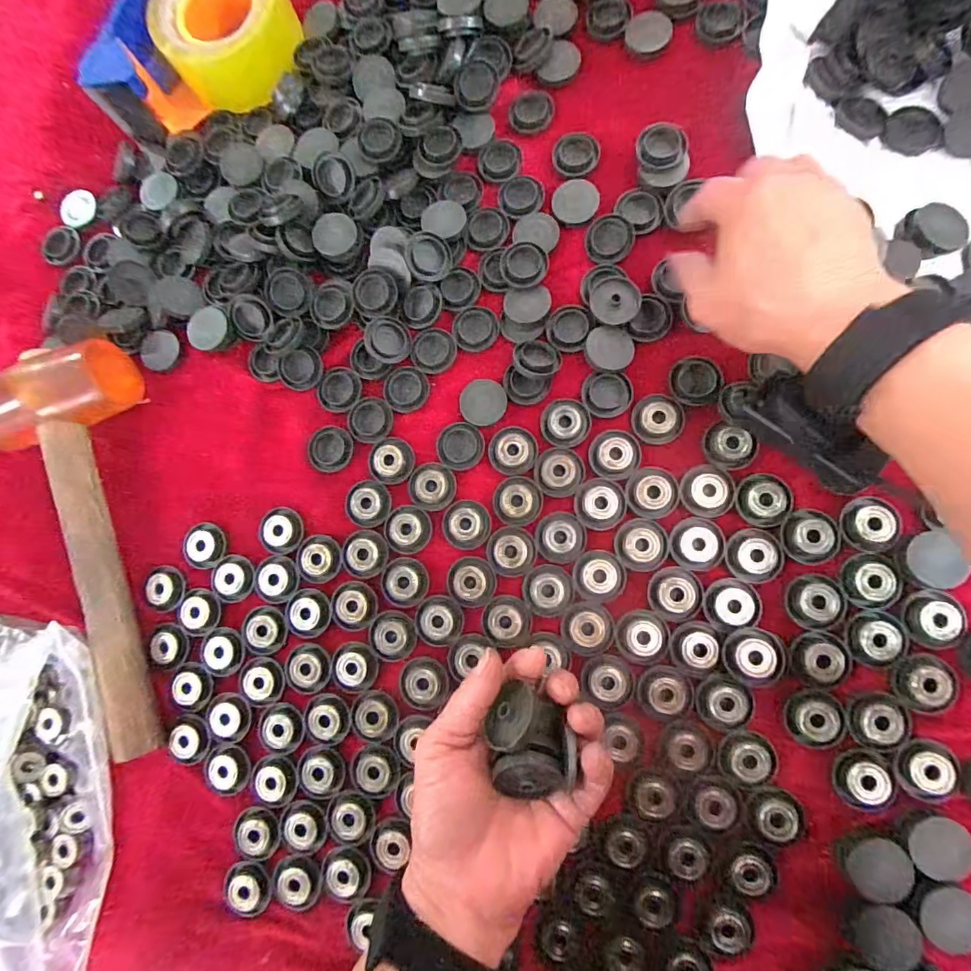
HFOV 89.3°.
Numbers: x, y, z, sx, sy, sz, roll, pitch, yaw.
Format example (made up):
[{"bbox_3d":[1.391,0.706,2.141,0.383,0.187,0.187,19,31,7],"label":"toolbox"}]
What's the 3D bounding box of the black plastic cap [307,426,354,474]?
[{"bbox_3d":[-0.113,-0.026,0.355,0.033,0.004,0.033,-1,84,8],"label":"black plastic cap"}]

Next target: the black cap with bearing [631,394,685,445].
[{"bbox_3d":[0.113,-0.044,0.321,0.033,0.004,0.033,-1,84,8],"label":"black cap with bearing"}]

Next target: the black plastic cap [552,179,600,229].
[{"bbox_3d":[0.063,-0.198,0.344,0.031,0.004,0.037,0,84,8],"label":"black plastic cap"}]

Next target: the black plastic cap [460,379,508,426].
[{"bbox_3d":[-0.002,-0.058,0.339,0.032,0.004,0.032,-1,84,8],"label":"black plastic cap"}]

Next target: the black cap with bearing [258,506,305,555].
[{"bbox_3d":[-0.147,0.033,0.355,0.033,0.007,0.033,-1,84,8],"label":"black cap with bearing"}]

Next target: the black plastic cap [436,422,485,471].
[{"bbox_3d":[-0.017,-0.027,0.340,0.033,0.004,0.033,-1,84,8],"label":"black plastic cap"}]

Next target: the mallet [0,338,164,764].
[{"bbox_3d":[-0.291,0.047,0.343,0.105,0.046,0.288,-15,82,6],"label":"mallet"}]

